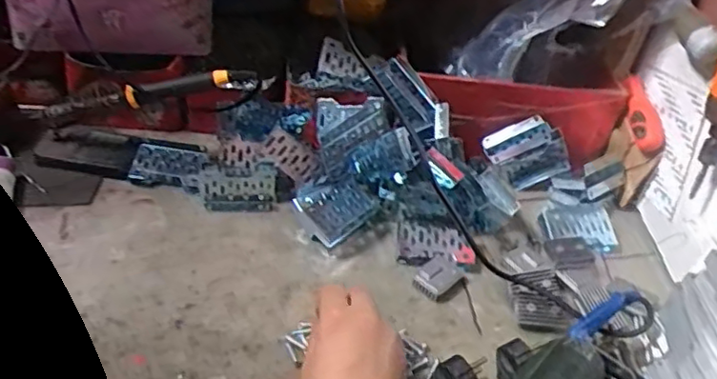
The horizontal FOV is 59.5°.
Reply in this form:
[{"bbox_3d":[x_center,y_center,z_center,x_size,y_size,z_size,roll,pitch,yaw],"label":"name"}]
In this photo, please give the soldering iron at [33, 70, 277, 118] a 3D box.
[{"bbox_3d":[-0.209,-0.096,0.627,0.244,0.029,0.022,-8,41,4],"label":"soldering iron"}]

